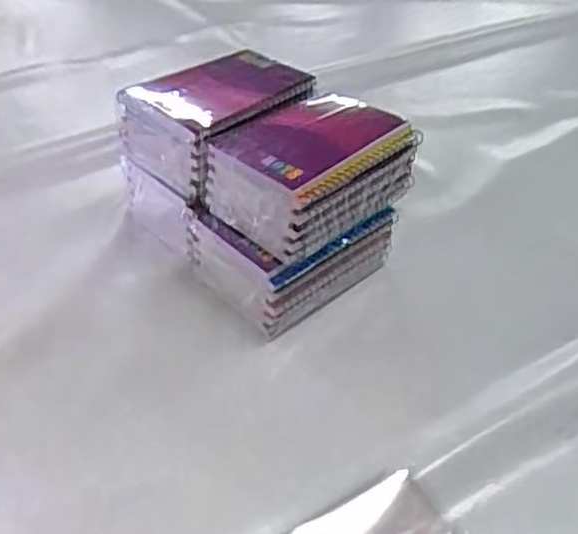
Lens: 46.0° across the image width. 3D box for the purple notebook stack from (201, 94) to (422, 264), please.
[{"bbox_3d":[0.017,-0.076,0.498,0.095,0.059,0.139,35,50,31],"label":"purple notebook stack"}]

